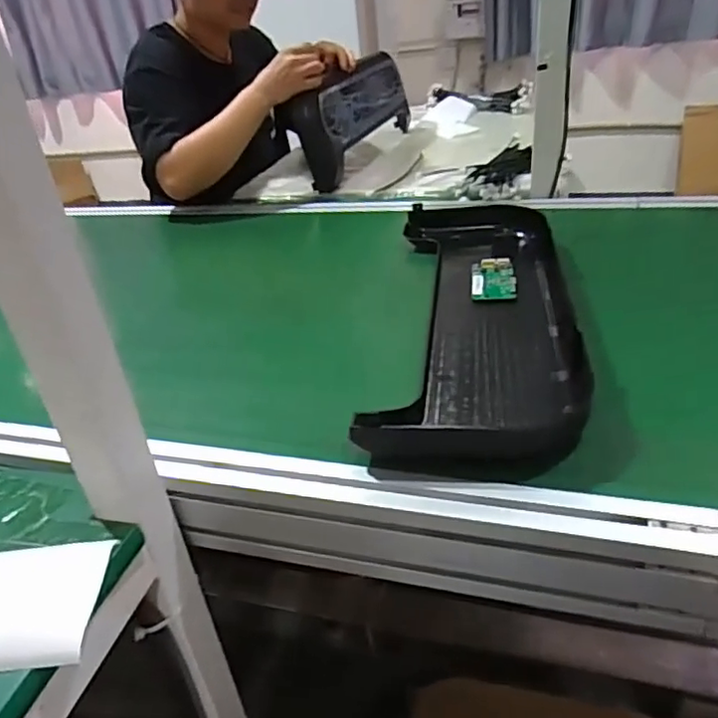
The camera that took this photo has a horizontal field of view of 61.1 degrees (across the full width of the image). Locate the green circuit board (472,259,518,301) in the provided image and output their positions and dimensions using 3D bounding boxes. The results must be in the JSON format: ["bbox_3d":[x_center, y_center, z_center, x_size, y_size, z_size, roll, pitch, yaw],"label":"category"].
[{"bbox_3d":[0.161,-0.096,0.726,0.050,0.010,0.094,0,32,12],"label":"green circuit board"}]

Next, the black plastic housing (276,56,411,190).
[{"bbox_3d":[-0.011,-0.492,1.227,0.091,0.168,0.480,5,34,20],"label":"black plastic housing"}]

